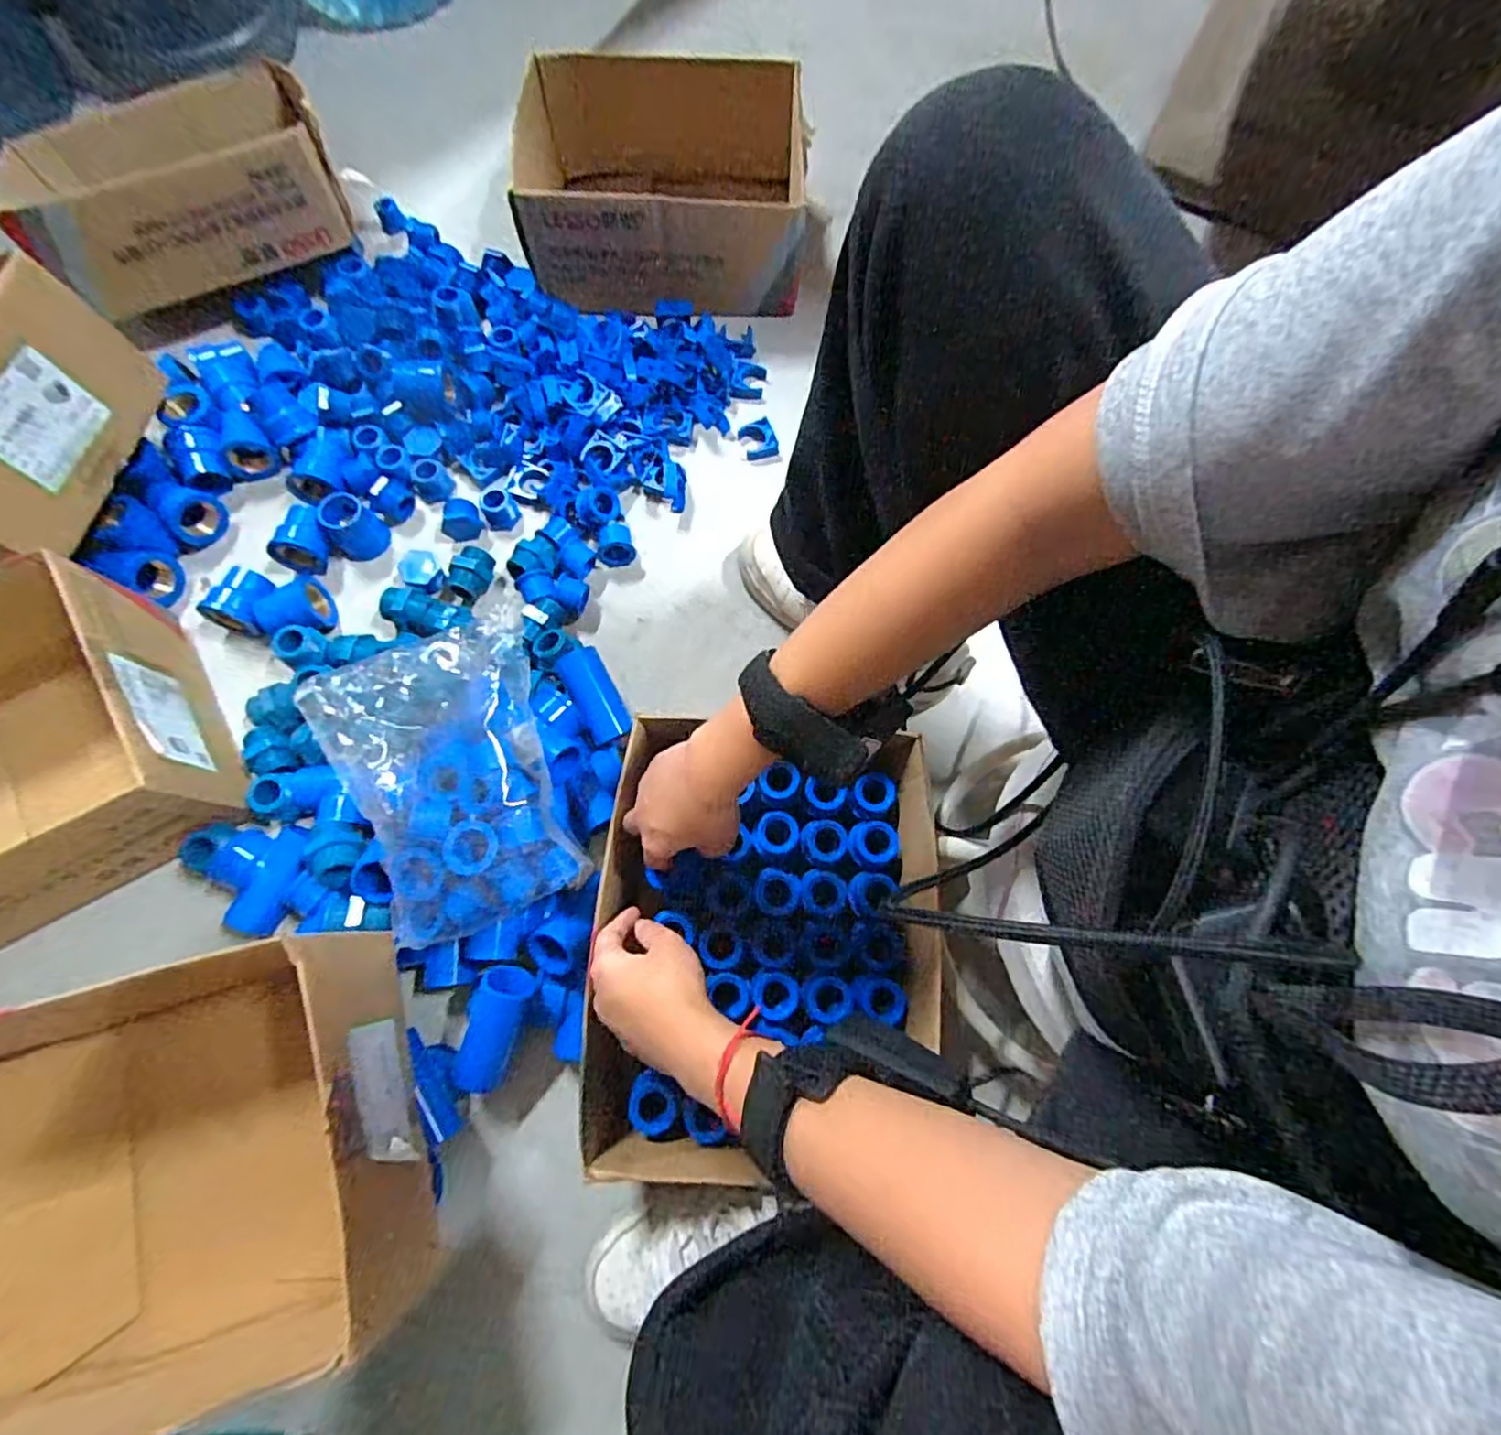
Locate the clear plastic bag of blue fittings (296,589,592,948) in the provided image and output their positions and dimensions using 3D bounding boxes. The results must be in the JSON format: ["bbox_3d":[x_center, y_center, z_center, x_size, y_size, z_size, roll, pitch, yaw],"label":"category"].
[{"bbox_3d":[-0.228,0.040,0.490,0.166,0.054,0.220,-20,74,-8],"label":"clear plastic bag of blue fittings"}]

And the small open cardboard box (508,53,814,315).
[{"bbox_3d":[-0.092,-0.589,0.734,0.298,0.137,0.232,0,72,-2],"label":"small open cardboard box"}]

